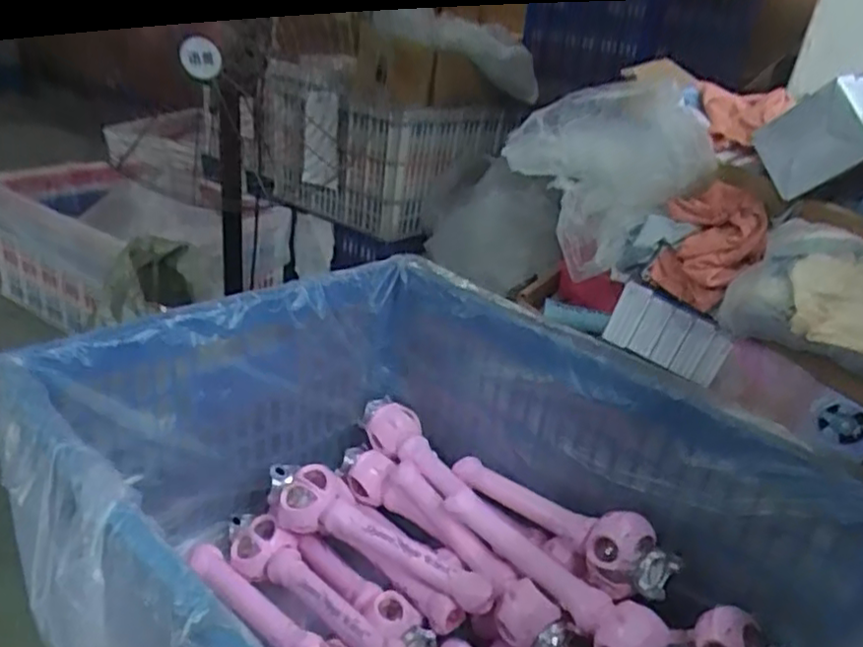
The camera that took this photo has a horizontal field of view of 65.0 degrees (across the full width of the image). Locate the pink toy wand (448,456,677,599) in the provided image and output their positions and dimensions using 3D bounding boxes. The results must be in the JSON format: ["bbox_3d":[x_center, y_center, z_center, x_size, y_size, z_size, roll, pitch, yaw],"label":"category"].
[{"bbox_3d":[0.162,0.268,0.947,0.083,0.088,0.346,-16,22,-39],"label":"pink toy wand"}]

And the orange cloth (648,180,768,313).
[{"bbox_3d":[0.334,-0.099,0.825,0.125,0.144,0.041,37,4,33],"label":"orange cloth"}]

